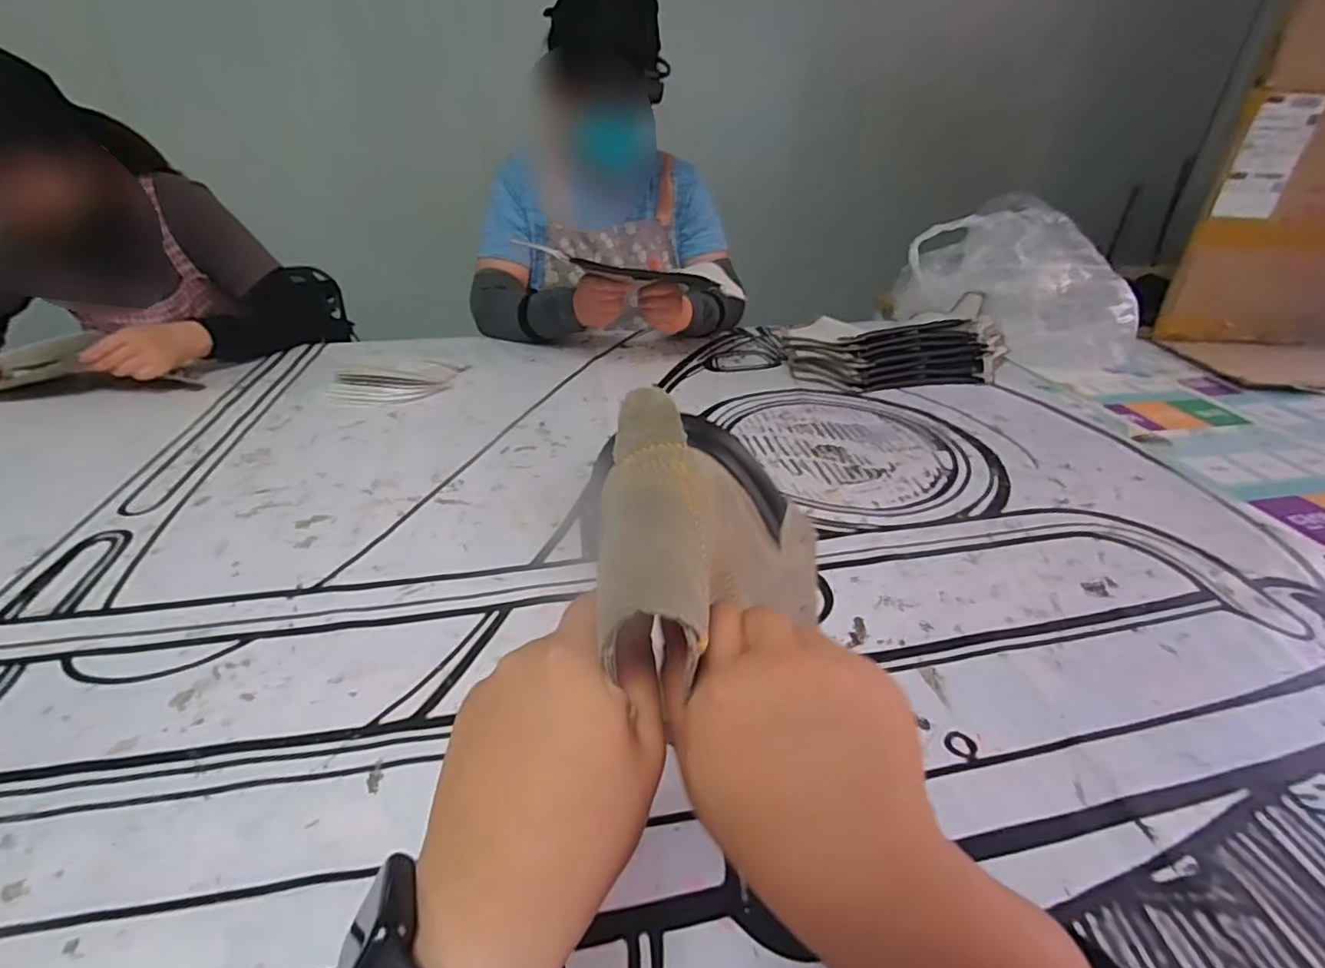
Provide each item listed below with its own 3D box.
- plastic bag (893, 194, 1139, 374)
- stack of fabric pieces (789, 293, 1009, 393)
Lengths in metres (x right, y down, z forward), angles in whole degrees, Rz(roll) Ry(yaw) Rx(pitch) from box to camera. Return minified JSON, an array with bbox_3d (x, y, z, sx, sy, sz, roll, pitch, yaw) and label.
[{"bbox_3d":[0.599,-0.332,1.012,0.351,0.212,0.222,24,39,30],"label":"plastic bag"},{"bbox_3d":[0.375,-0.216,0.949,0.342,0.088,0.139,-6,34,-11],"label":"stack of fabric pieces"}]

